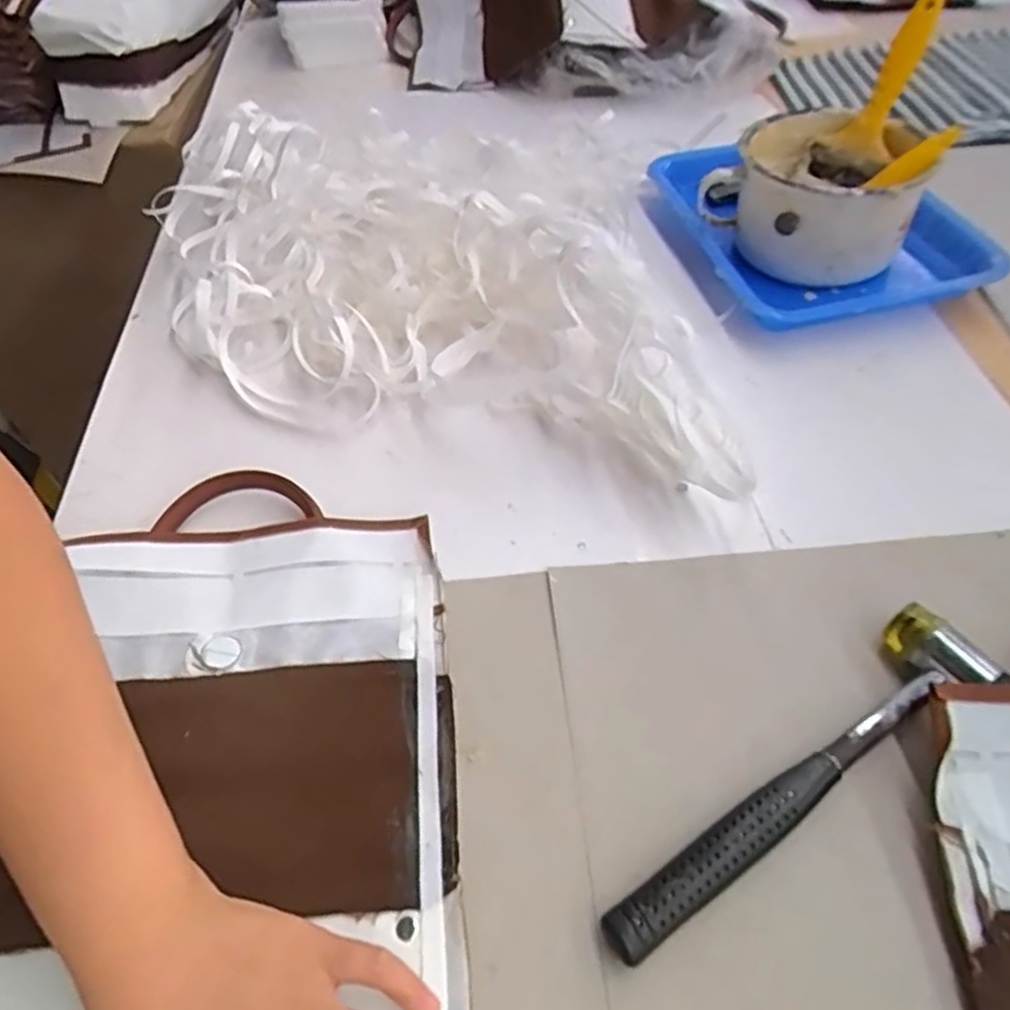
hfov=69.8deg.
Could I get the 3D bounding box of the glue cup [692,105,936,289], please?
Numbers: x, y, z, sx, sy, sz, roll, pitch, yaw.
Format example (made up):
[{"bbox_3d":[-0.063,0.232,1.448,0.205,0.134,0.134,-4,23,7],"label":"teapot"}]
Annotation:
[{"bbox_3d":[0.237,-0.243,0.576,0.136,0.091,0.136,3,50,6],"label":"glue cup"}]

